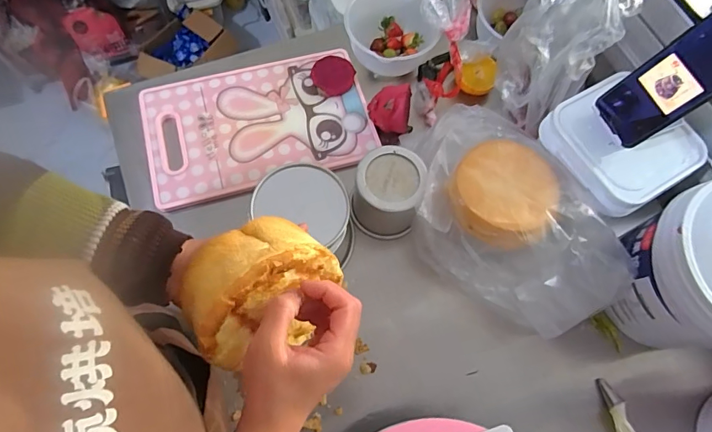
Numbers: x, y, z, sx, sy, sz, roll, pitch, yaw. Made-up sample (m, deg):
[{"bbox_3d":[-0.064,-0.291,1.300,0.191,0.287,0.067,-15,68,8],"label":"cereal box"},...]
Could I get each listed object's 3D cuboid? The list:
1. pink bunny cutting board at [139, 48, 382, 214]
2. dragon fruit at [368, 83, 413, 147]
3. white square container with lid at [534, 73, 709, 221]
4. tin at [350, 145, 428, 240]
[{"bbox_3d":[-0.159,-0.151,0.710,0.354,0.009,0.221,-15,71,-8],"label":"pink bunny cutting board"},{"bbox_3d":[0.057,-0.165,0.689,0.066,0.064,0.068,-19,71,-9],"label":"dragon fruit"},{"bbox_3d":[0.357,-0.097,0.589,0.165,0.059,0.172,-30,73,-13],"label":"white square container with lid"},{"bbox_3d":[0.043,-0.036,0.624,0.097,0.092,0.106,10,69,1],"label":"tin"}]

